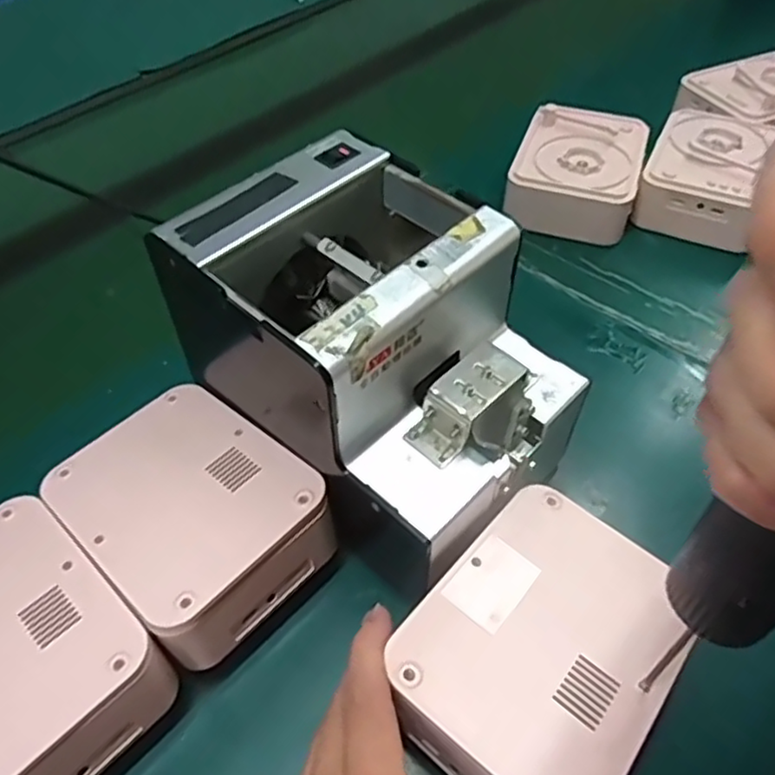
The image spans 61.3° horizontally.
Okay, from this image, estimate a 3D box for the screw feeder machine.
[{"bbox_3d":[-0.003,-0.018,0.334,0.172,0.131,0.126,37,58,28],"label":"screw feeder machine"}]

